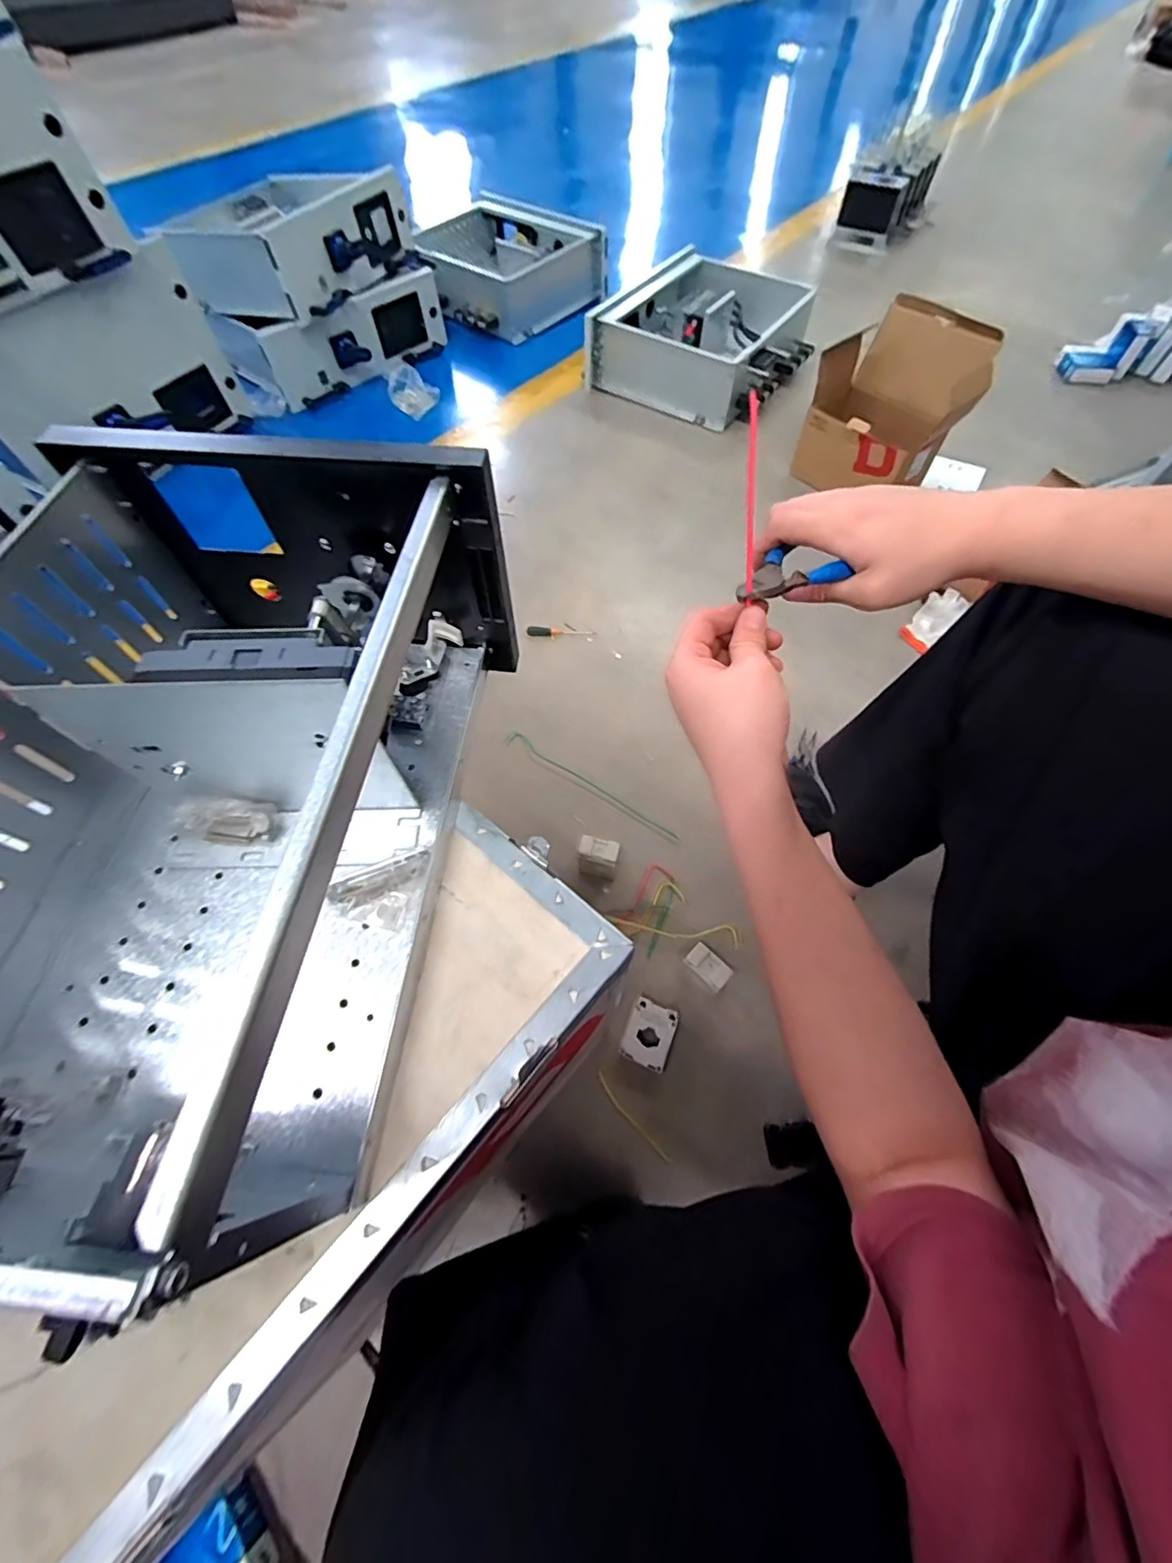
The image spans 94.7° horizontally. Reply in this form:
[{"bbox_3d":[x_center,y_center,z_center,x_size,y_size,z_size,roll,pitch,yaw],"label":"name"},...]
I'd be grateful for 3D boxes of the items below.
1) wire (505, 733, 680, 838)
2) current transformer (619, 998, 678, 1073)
[{"bbox_3d":[0.005,0.005,0.970,0.363,0.007,0.031,31,65,17],"label":"wire"},{"bbox_3d":[0.088,0.350,0.749,0.061,0.047,0.082,20,63,12],"label":"current transformer"}]

